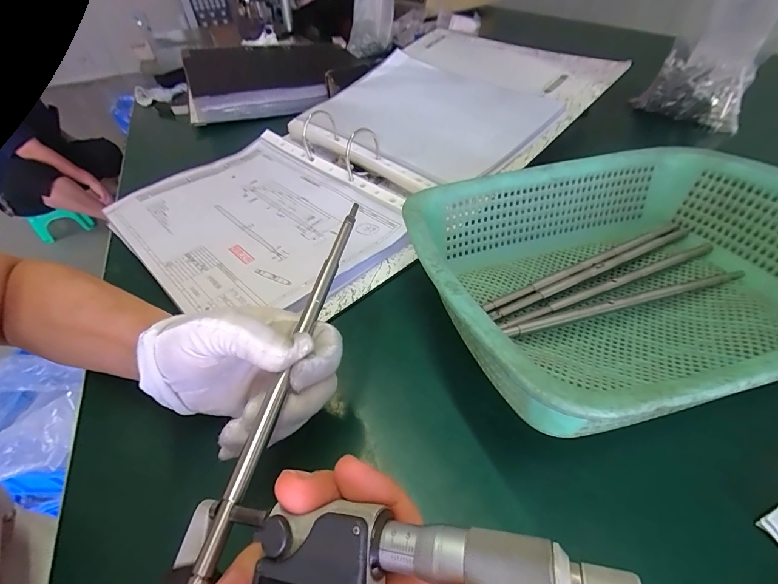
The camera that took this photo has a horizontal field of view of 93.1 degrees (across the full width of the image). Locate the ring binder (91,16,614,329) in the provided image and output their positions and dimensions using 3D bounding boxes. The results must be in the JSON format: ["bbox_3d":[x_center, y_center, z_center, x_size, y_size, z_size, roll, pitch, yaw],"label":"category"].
[{"bbox_3d":[-0.009,-0.201,0.481,0.622,0.091,0.333,-35,51,-27],"label":"ring binder"}]

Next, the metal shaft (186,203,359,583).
[{"bbox_3d":[-0.049,0.026,0.204,0.010,0.007,0.232,6,50,11],"label":"metal shaft"}]

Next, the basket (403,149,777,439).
[{"bbox_3d":[0.170,-0.020,0.264,0.292,0.078,0.221,-14,45,-9],"label":"basket"}]

